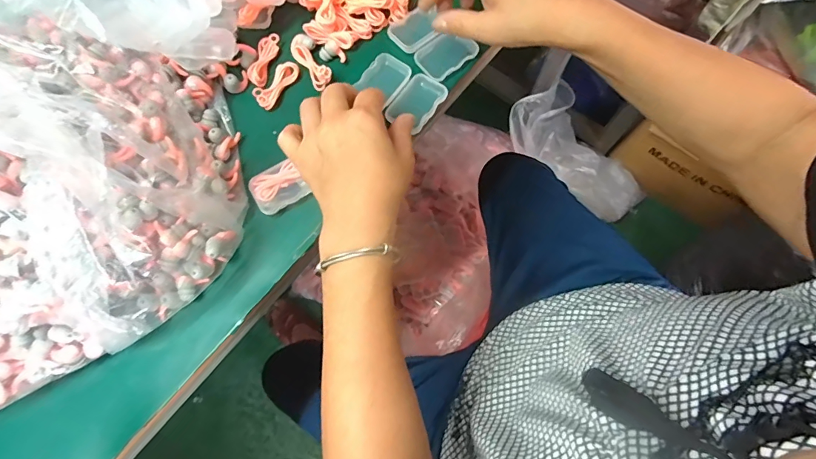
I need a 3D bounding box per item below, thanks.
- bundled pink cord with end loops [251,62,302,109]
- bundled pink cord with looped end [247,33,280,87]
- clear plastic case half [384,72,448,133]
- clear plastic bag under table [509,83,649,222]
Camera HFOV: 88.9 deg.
[{"bbox_3d":[-0.118,-0.132,0.377,0.019,0.008,0.050,38,78,11],"label":"bundled pink cord with end loops"},{"bbox_3d":[-0.134,-0.159,0.387,0.017,0.009,0.055,12,74,5],"label":"bundled pink cord with looped end"},{"bbox_3d":[0.009,-0.112,0.372,0.035,0.013,0.051,33,77,10],"label":"clear plastic case half"},{"bbox_3d":[0.419,-0.166,1.001,0.428,0.106,0.174,31,75,-21],"label":"clear plastic bag under table"}]

